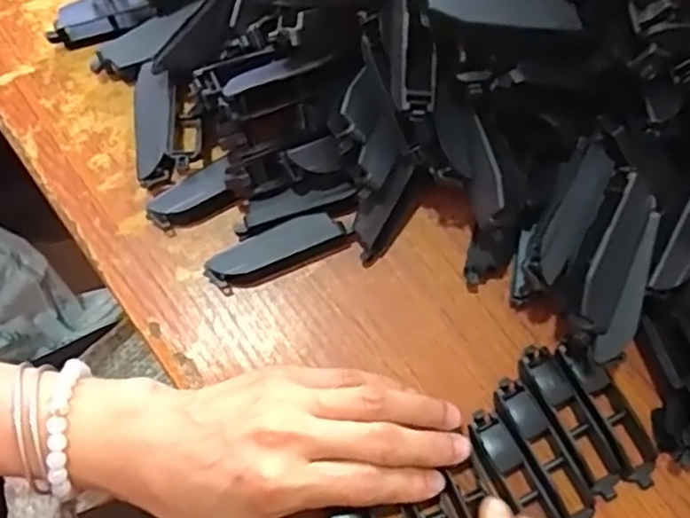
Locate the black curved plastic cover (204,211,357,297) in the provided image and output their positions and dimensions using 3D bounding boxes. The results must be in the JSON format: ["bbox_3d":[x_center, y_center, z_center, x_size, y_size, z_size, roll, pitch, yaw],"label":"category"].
[{"bbox_3d":[-0.033,-0.004,0.352,0.073,0.019,0.020,-23,77,-5],"label":"black curved plastic cover"}]

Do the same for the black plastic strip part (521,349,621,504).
[{"bbox_3d":[0.108,0.078,0.333,0.020,0.011,0.076,-29,78,-6],"label":"black plastic strip part"}]

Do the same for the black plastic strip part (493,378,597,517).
[{"bbox_3d":[0.095,0.093,0.330,0.020,0.010,0.076,-30,78,-7],"label":"black plastic strip part"}]

